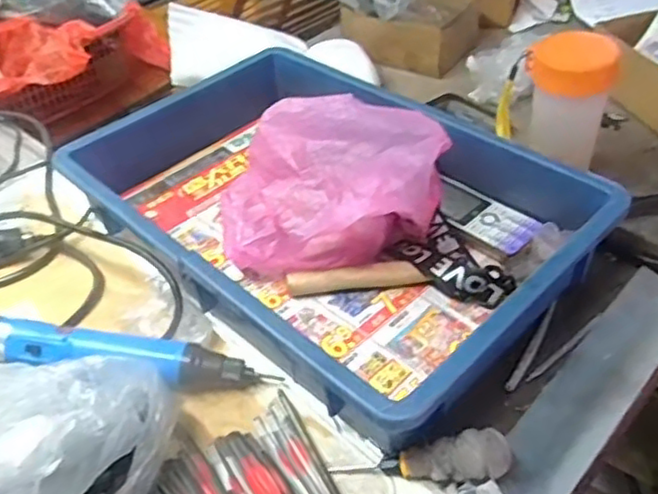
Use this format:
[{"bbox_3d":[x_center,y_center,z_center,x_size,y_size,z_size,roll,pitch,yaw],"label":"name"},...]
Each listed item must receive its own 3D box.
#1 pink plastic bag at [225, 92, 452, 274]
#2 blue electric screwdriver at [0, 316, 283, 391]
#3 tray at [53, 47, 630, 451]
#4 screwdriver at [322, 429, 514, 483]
[{"bbox_3d":[-0.004,-0.044,0.573,0.190,0.118,0.111,3,43,9],"label":"pink plastic bag"},{"bbox_3d":[-0.158,0.085,0.509,0.222,0.042,0.037,2,43,8],"label":"blue electric screwdriver"},{"bbox_3d":[-0.006,-0.048,0.584,0.424,0.111,0.290,32,54,34],"label":"tray"},{"bbox_3d":[0.059,0.141,0.439,0.113,0.021,0.028,-14,39,19],"label":"screwdriver"}]

